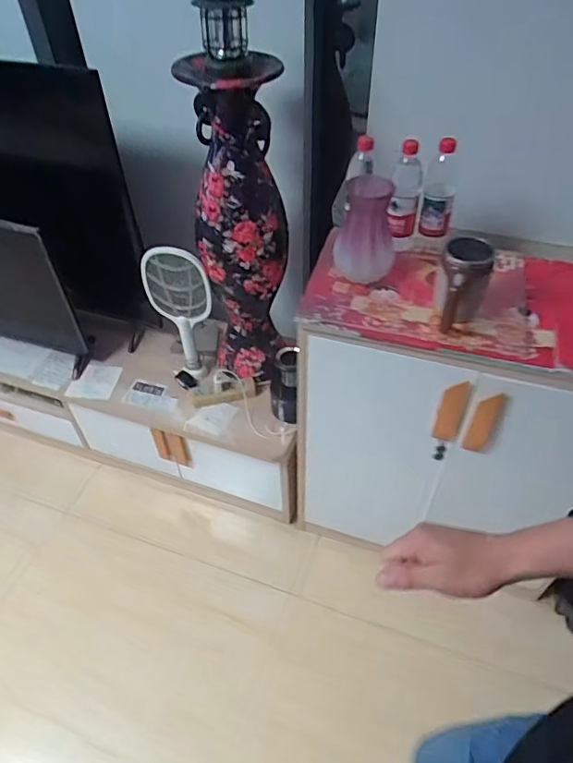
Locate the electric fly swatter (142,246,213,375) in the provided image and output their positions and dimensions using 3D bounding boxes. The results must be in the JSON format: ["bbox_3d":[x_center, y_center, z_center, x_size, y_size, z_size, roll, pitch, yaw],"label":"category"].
[{"bbox_3d":[-0.278,-0.174,1.377,0.164,0.423,0.057,16,49,15],"label":"electric fly swatter"}]

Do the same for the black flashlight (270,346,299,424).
[{"bbox_3d":[-0.006,0.012,1.349,0.069,0.206,0.084,1,47,2],"label":"black flashlight"}]

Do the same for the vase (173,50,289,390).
[{"bbox_3d":[-0.103,-0.328,1.234,0.194,0.785,0.187,-3,47,-2],"label":"vase"}]

